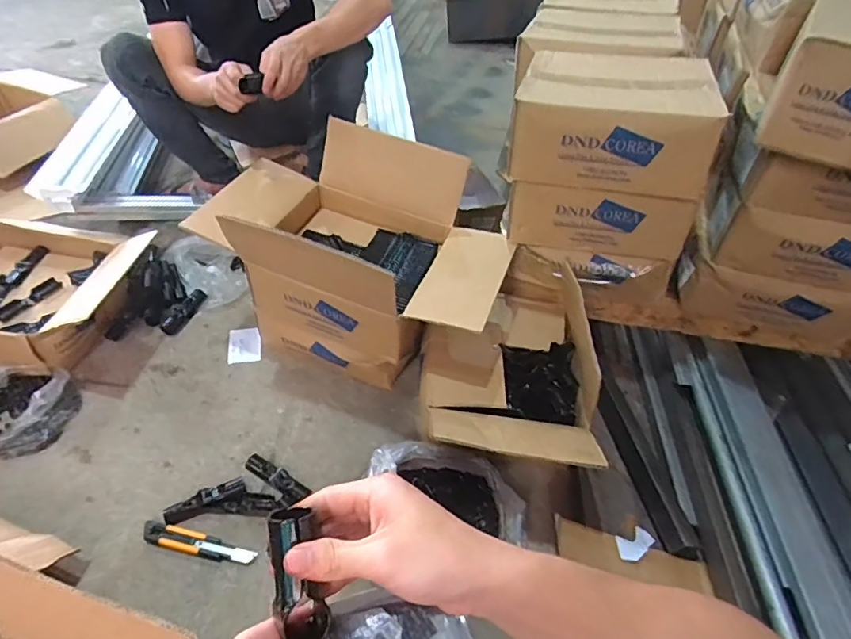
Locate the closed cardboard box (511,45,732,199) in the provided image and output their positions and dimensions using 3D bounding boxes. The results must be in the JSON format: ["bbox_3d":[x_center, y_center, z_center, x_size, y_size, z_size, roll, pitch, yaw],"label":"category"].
[{"bbox_3d":[0.318,-0.363,0.890,0.308,0.155,0.322,11,46,5],"label":"closed cardboard box"}]

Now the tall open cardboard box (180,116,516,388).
[{"bbox_3d":[-0.133,-0.102,1.020,0.551,0.381,0.350,17,46,11],"label":"tall open cardboard box"}]

